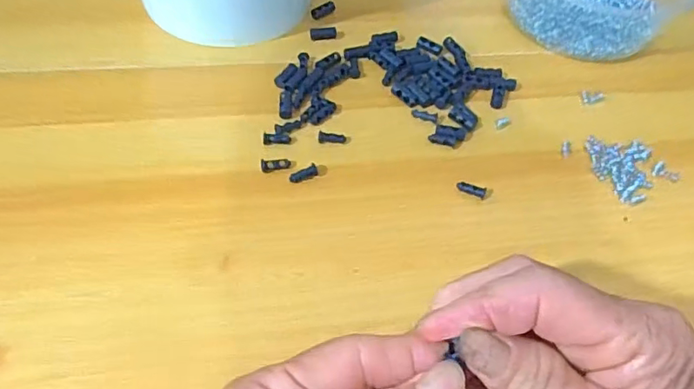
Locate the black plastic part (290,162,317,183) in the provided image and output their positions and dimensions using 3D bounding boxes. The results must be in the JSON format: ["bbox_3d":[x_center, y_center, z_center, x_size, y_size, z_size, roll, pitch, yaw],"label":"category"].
[{"bbox_3d":[-0.024,-0.012,0.307,0.017,0.004,0.006,-27,60,-22],"label":"black plastic part"}]

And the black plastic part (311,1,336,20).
[{"bbox_3d":[-0.018,-0.135,0.402,0.019,0.008,0.008,-31,61,-10],"label":"black plastic part"}]

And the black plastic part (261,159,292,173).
[{"bbox_3d":[-0.039,-0.017,0.308,0.017,0.005,0.007,-9,55,-11],"label":"black plastic part"}]

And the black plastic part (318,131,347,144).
[{"bbox_3d":[-0.009,-0.034,0.325,0.017,0.004,0.006,3,54,-2],"label":"black plastic part"}]

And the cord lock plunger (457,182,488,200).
[{"bbox_3d":[0.071,-0.004,0.311,0.017,0.004,0.007,22,55,11],"label":"cord lock plunger"}]

